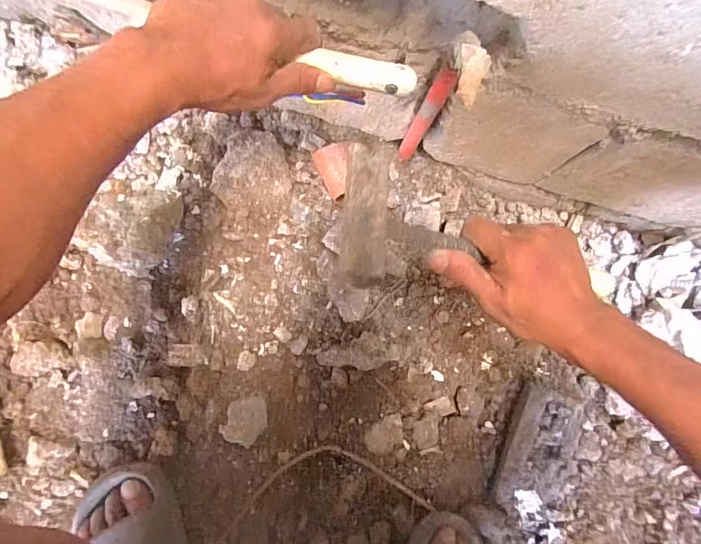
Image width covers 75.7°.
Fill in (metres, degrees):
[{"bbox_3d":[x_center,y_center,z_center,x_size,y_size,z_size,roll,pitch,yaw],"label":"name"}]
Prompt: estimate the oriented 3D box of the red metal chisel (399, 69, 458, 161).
[{"bbox_3d":[0.088,-0.183,0.562,0.021,0.190,0.025,30,80,-2],"label":"red metal chisel"}]

